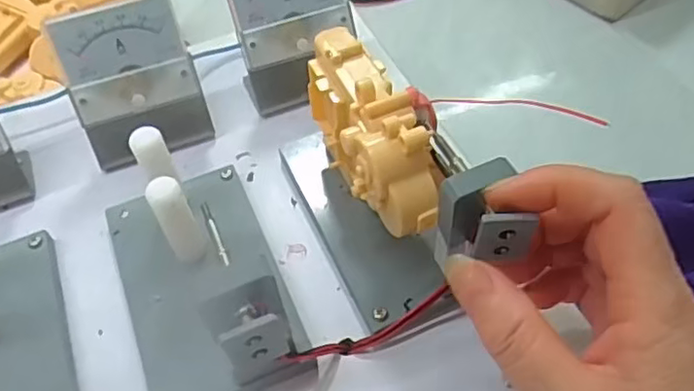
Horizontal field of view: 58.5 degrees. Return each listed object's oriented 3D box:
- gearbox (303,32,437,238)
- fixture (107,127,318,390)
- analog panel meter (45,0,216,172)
[{"bbox_3d":[0.007,-0.029,0.265,0.037,0.039,0.092,-16,54,-8],"label":"gearbox"},{"bbox_3d":[-0.070,0.029,0.274,0.068,0.059,0.118,-21,54,-11],"label":"fixture"},{"bbox_3d":[-0.114,-0.056,0.334,0.067,0.082,0.040,-20,54,-11],"label":"analog panel meter"}]

